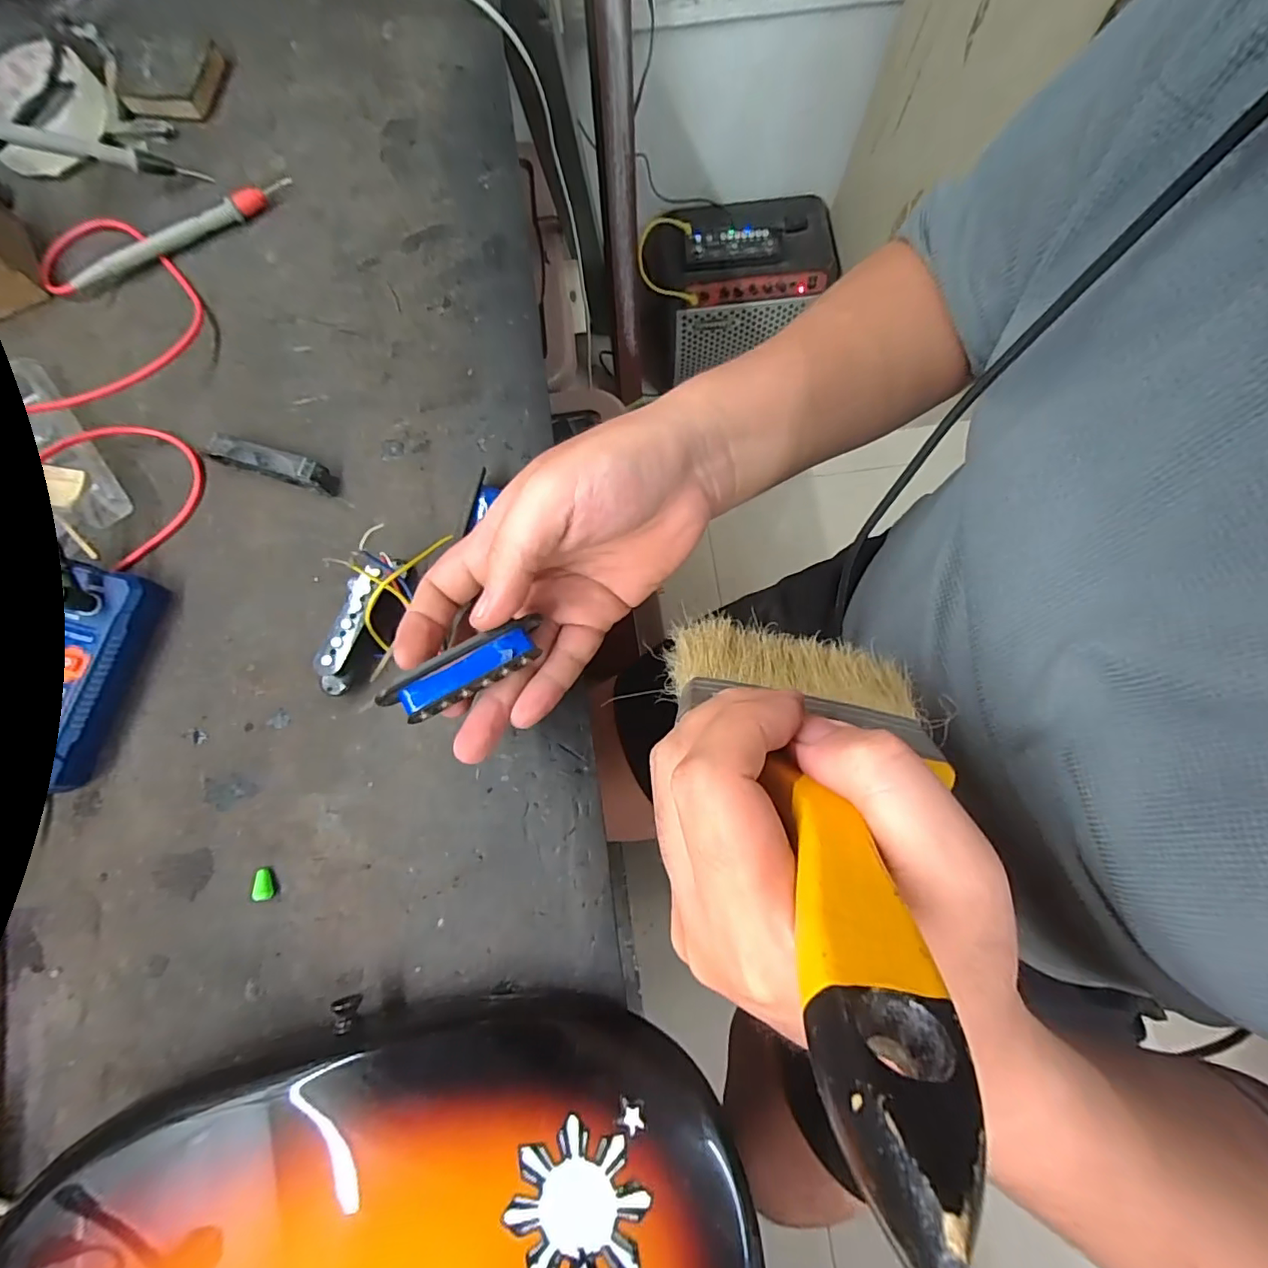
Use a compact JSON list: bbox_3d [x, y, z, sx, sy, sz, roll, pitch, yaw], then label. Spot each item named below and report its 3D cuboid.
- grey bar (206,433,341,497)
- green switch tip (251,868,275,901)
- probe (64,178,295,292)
[{"bbox_3d":[-0.209,-0.099,0.314,0.069,0.021,0.017,18,79,2],"label":"grey bar"},{"bbox_3d":[-0.187,0.126,0.274,0.008,0.009,0.015,-9,79,-3],"label":"green switch tip"},{"bbox_3d":[-0.287,-0.257,0.347,0.144,0.014,0.011,-35,81,-7],"label":"probe"}]

